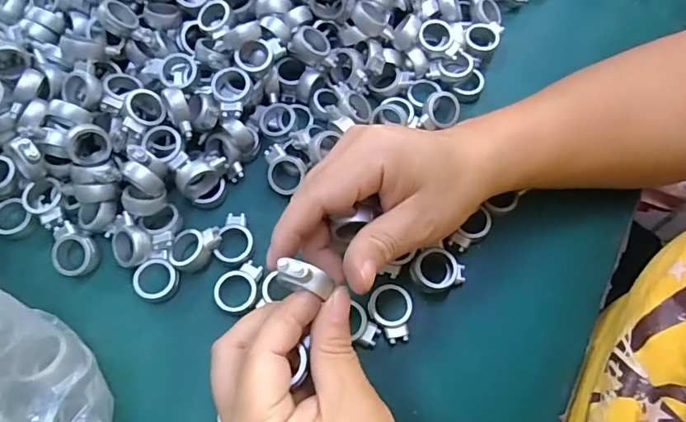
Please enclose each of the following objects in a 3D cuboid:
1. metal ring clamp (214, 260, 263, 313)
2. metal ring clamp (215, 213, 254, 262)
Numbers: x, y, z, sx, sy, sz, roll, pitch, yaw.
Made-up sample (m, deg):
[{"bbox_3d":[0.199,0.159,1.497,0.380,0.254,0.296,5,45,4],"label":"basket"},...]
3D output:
[{"bbox_3d":[-0.062,0.047,0.296,0.033,0.009,0.025,-37,73,-15],"label":"metal ring clamp"},{"bbox_3d":[-0.068,0.017,0.309,0.022,0.011,0.033,9,68,3],"label":"metal ring clamp"}]

